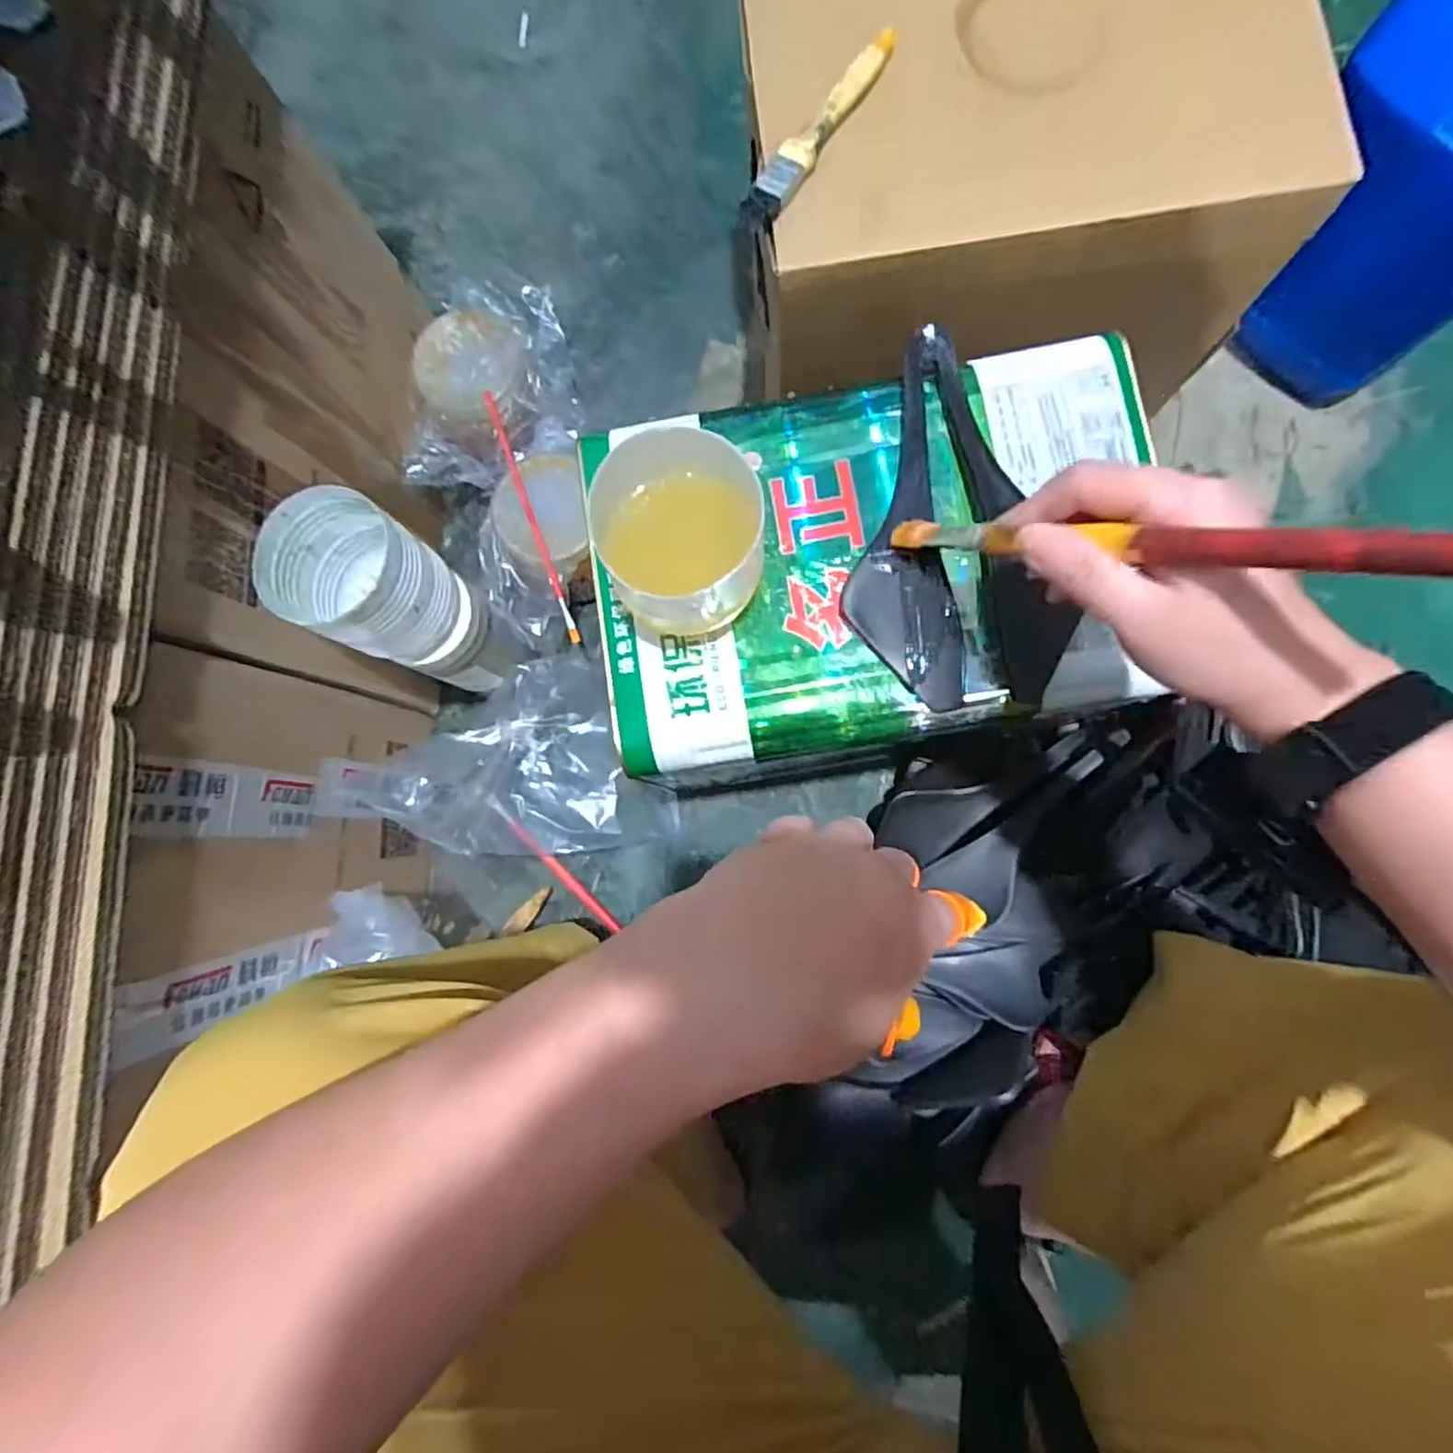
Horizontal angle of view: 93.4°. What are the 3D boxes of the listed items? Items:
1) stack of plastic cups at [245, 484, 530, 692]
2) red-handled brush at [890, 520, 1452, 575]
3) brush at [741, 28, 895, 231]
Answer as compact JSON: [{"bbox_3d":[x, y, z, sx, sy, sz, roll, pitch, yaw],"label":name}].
[{"bbox_3d":[-0.252,-0.096,0.544,0.098,0.200,0.089,27,86,7],"label":"stack of plastic cups"},{"bbox_3d":[0.154,-0.071,0.266,0.016,0.280,0.018,42,88,-26],"label":"red-handled brush"},{"bbox_3d":[0.060,-0.389,0.445,0.026,0.012,0.159,33,87,8],"label":"brush"}]

